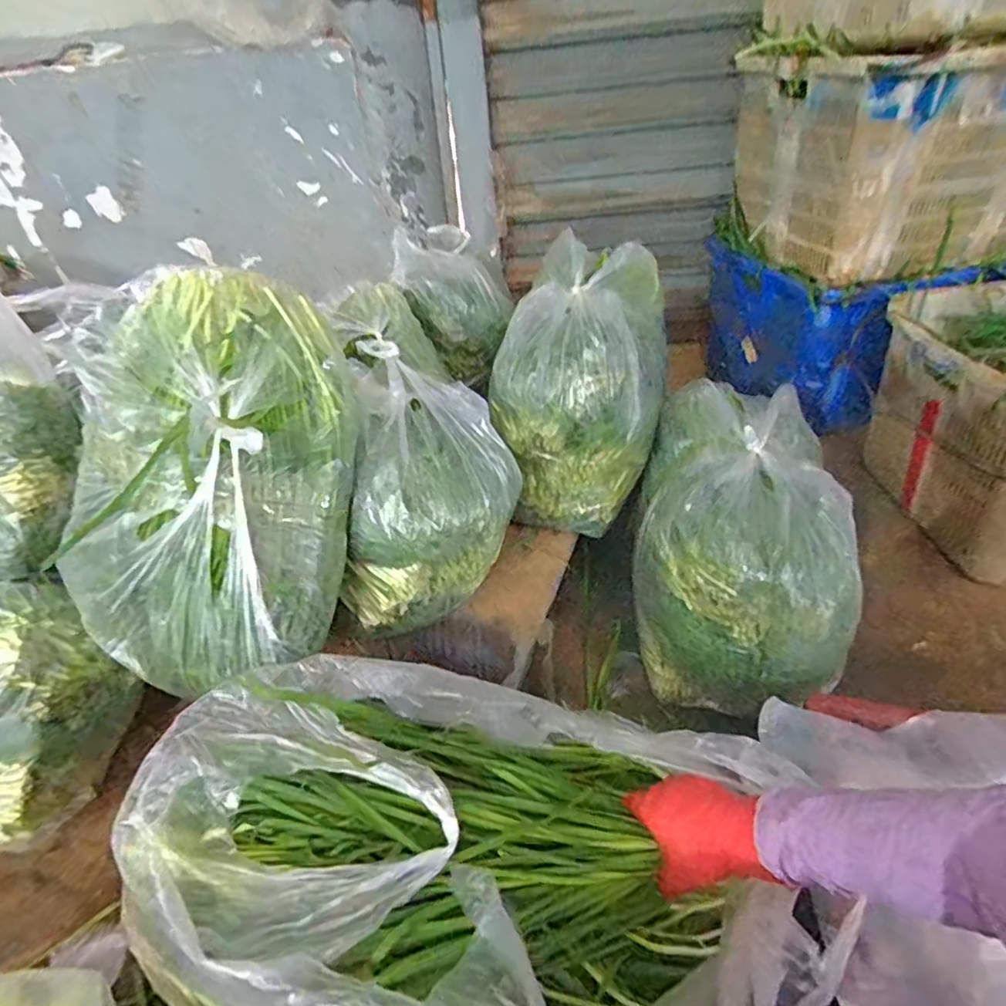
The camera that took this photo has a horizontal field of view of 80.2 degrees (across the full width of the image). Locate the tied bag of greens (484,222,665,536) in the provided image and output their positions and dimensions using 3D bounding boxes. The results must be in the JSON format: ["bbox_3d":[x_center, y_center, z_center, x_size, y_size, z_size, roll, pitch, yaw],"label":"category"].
[{"bbox_3d":[0.149,-0.206,0.991,0.221,0.303,0.428,9,40,18],"label":"tied bag of greens"}]

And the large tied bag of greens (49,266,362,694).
[{"bbox_3d":[-0.353,-0.048,0.698,0.310,0.328,0.351,4,39,12],"label":"large tied bag of greens"}]

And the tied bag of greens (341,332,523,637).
[{"bbox_3d":[-0.095,-0.018,0.827,0.228,0.254,0.268,-4,38,2],"label":"tied bag of greens"}]

